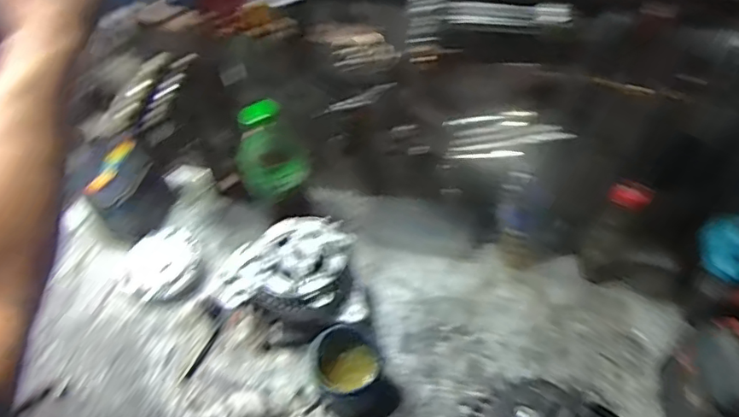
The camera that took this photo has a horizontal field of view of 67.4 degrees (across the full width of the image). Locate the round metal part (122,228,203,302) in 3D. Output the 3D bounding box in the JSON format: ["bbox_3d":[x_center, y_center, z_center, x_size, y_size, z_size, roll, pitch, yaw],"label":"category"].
[{"bbox_3d":[-0.309,0.084,0.824,0.113,0.017,0.112,-1,54,1],"label":"round metal part"}]

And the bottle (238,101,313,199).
[{"bbox_3d":[-0.128,-0.085,0.718,0.084,0.126,0.091,-12,55,-7],"label":"bottle"}]

